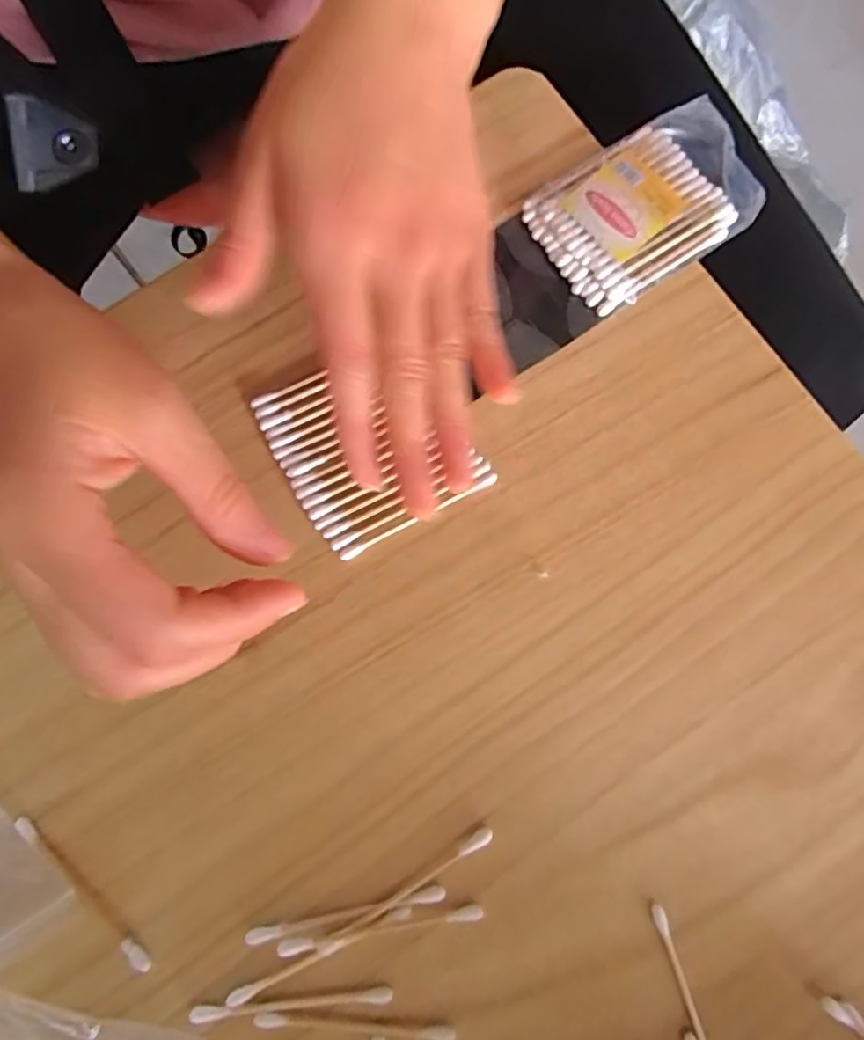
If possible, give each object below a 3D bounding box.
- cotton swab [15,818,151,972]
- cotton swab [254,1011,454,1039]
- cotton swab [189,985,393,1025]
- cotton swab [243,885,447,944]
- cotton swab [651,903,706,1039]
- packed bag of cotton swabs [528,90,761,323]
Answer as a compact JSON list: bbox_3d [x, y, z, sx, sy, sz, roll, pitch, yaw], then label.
[{"bbox_3d":[-0.127,0.135,0.219,0.070,0.004,0.005,43,82,7],"label":"cotton swab"},{"bbox_3d":[-0.027,0.178,0.212,0.069,0.004,0.005,4,79,1],"label":"cotton swab"},{"bbox_3d":[-0.049,0.171,0.213,0.070,0.004,0.006,-5,79,-1],"label":"cotton swab"},{"bbox_3d":[-0.031,0.143,0.218,0.072,0.004,0.005,-12,80,-2],"label":"cotton swab"},{"bbox_3d":[0.091,0.172,0.214,0.005,0.005,0.066,-16,80,-3],"label":"cotton swab"},{"bbox_3d":[0.097,-0.141,0.270,0.105,0.010,0.064,-33,81,-6],"label":"packed bag of cotton swabs"}]

